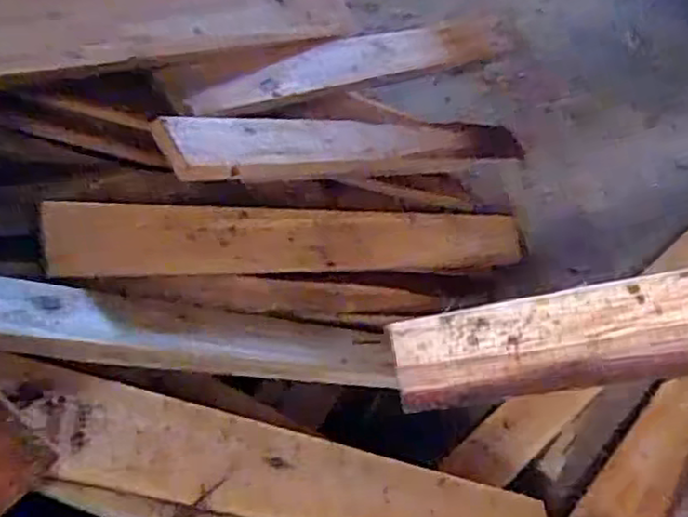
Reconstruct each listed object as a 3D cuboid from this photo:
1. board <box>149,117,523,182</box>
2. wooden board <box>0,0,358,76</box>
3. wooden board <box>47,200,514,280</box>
[{"bbox_3d":[0.026,-0.109,0.666,0.453,0.018,0.057,-10,65,-41],"label":"board"},{"bbox_3d":[-0.134,-0.203,0.594,0.013,0.061,0.477,-21,5,41],"label":"wooden board"},{"bbox_3d":[-0.010,-0.017,0.608,0.480,0.056,0.013,-2,-1,-37],"label":"wooden board"}]

